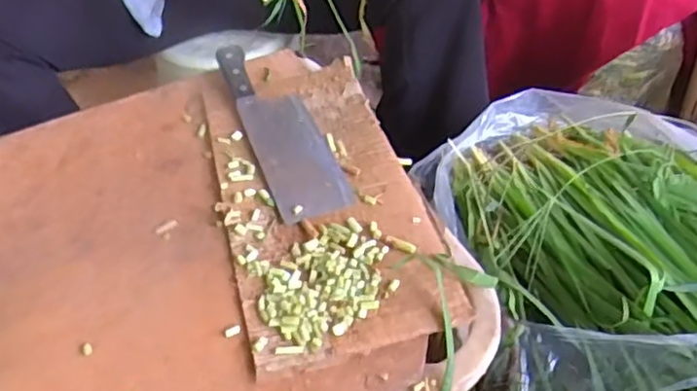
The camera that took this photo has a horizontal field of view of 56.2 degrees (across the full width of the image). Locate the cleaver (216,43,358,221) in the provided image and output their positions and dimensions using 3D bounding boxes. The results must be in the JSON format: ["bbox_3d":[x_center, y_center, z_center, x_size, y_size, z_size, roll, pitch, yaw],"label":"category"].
[{"bbox_3d":[-0.071,-0.072,0.665,0.067,0.020,0.266,-17,48,-13],"label":"cleaver"}]

